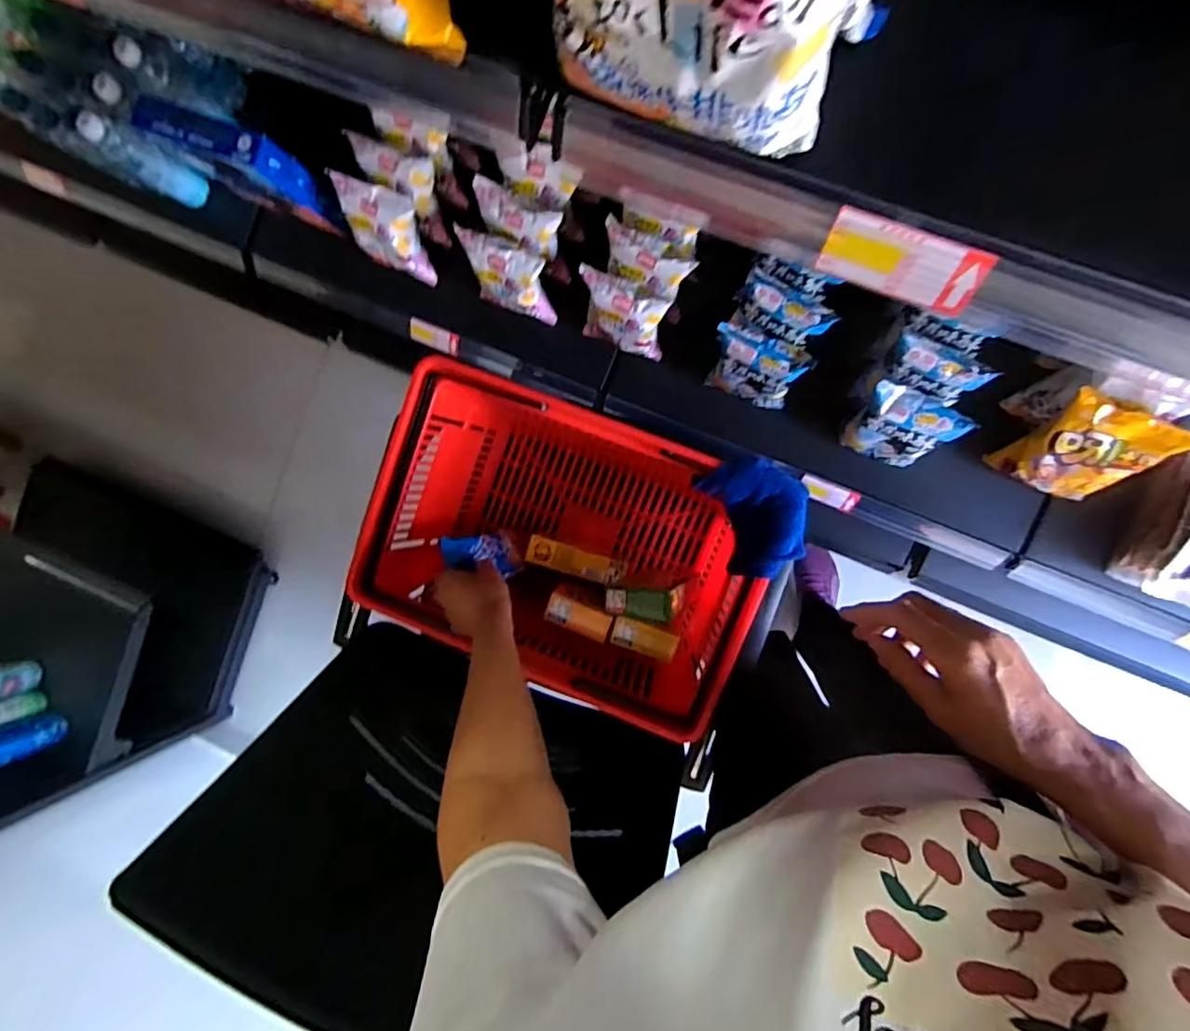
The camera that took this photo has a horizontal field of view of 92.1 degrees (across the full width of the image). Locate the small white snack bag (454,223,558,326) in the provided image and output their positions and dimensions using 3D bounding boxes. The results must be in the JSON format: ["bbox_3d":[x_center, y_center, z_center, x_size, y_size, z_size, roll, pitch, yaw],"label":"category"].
[{"bbox_3d":[-0.134,-0.367,0.892,0.144,0.132,0.070,25,95,6],"label":"small white snack bag"}]

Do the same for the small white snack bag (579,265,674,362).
[{"bbox_3d":[0.042,-0.297,0.872,0.136,0.159,0.049,20,73,5],"label":"small white snack bag"}]

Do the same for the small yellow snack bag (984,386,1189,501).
[{"bbox_3d":[0.662,-0.087,0.778,0.141,0.181,0.060,29,61,8],"label":"small yellow snack bag"}]

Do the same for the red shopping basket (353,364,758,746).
[{"bbox_3d":[-0.030,0.031,0.813,0.477,0.259,0.321,21,95,6],"label":"red shopping basket"}]

